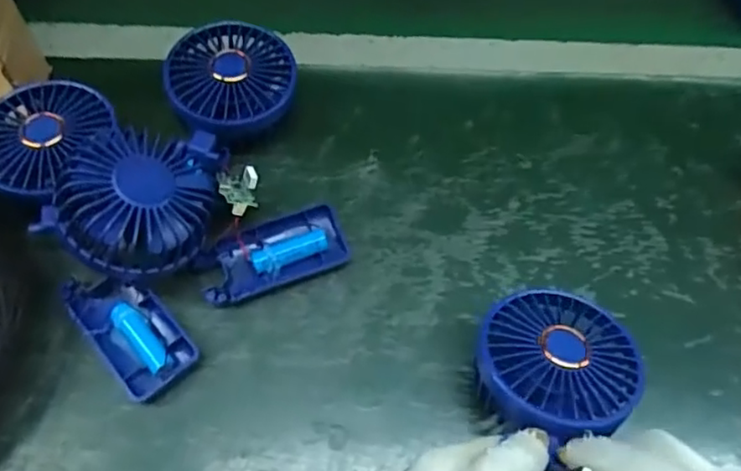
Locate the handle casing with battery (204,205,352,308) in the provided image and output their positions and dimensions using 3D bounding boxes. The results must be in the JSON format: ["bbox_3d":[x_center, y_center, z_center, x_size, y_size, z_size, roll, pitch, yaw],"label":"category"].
[{"bbox_3d":[-0.063,0.013,0.408,0.093,0.015,0.042,-21,65,-13],"label":"handle casing with battery"}]

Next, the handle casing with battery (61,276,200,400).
[{"bbox_3d":[-0.147,0.056,0.382,0.045,0.012,0.089,-38,70,-20],"label":"handle casing with battery"}]

